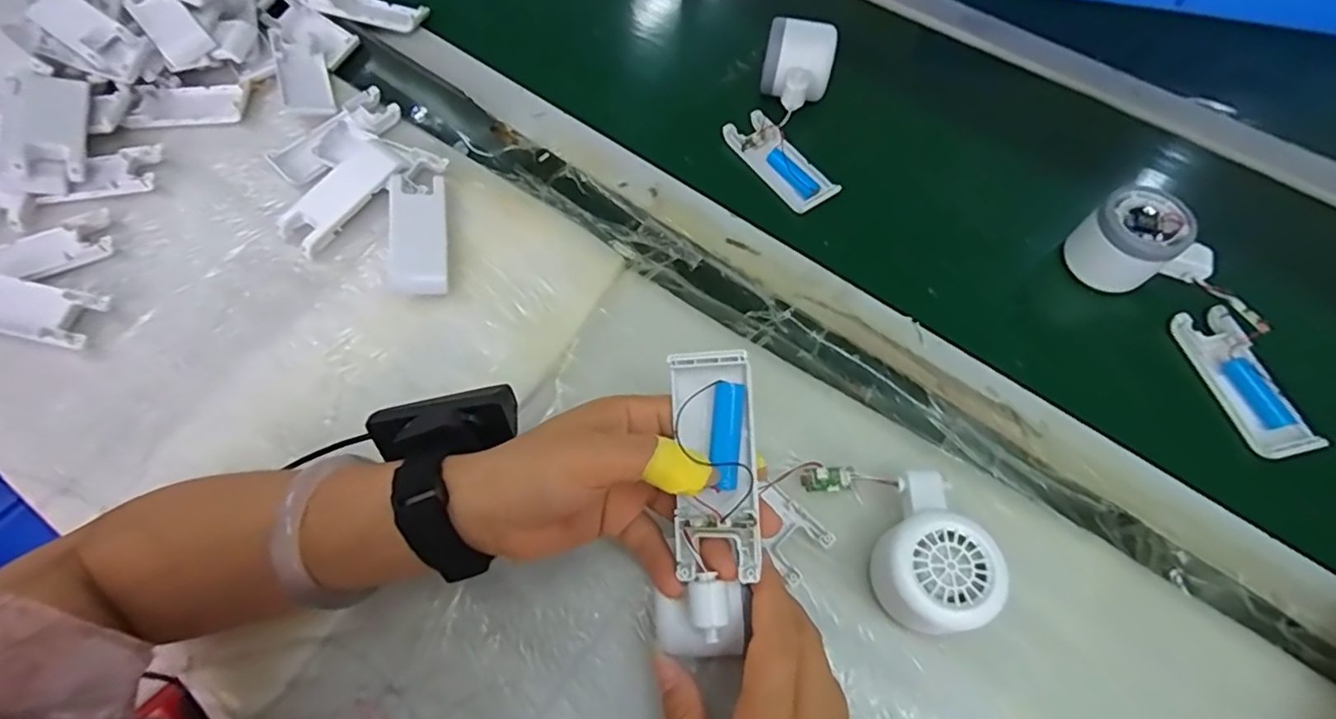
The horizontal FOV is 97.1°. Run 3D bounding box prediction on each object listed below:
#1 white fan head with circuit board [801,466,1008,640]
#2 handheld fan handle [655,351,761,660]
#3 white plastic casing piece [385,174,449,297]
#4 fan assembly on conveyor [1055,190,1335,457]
[{"bbox_3d":[0.130,0.095,0.325,0.058,0.052,0.102,-21,66,-9],"label":"white fan head with circuit board"},{"bbox_3d":[0.020,0.068,0.274,0.043,0.027,0.140,3,86,2],"label":"handheld fan handle"},{"bbox_3d":[-0.179,-0.090,0.422,0.039,0.015,0.096,-9,65,-4],"label":"white plastic casing piece"},{"bbox_3d":[0.362,-0.031,0.395,0.055,0.055,0.190,-26,67,-11],"label":"fan assembly on conveyor"}]

